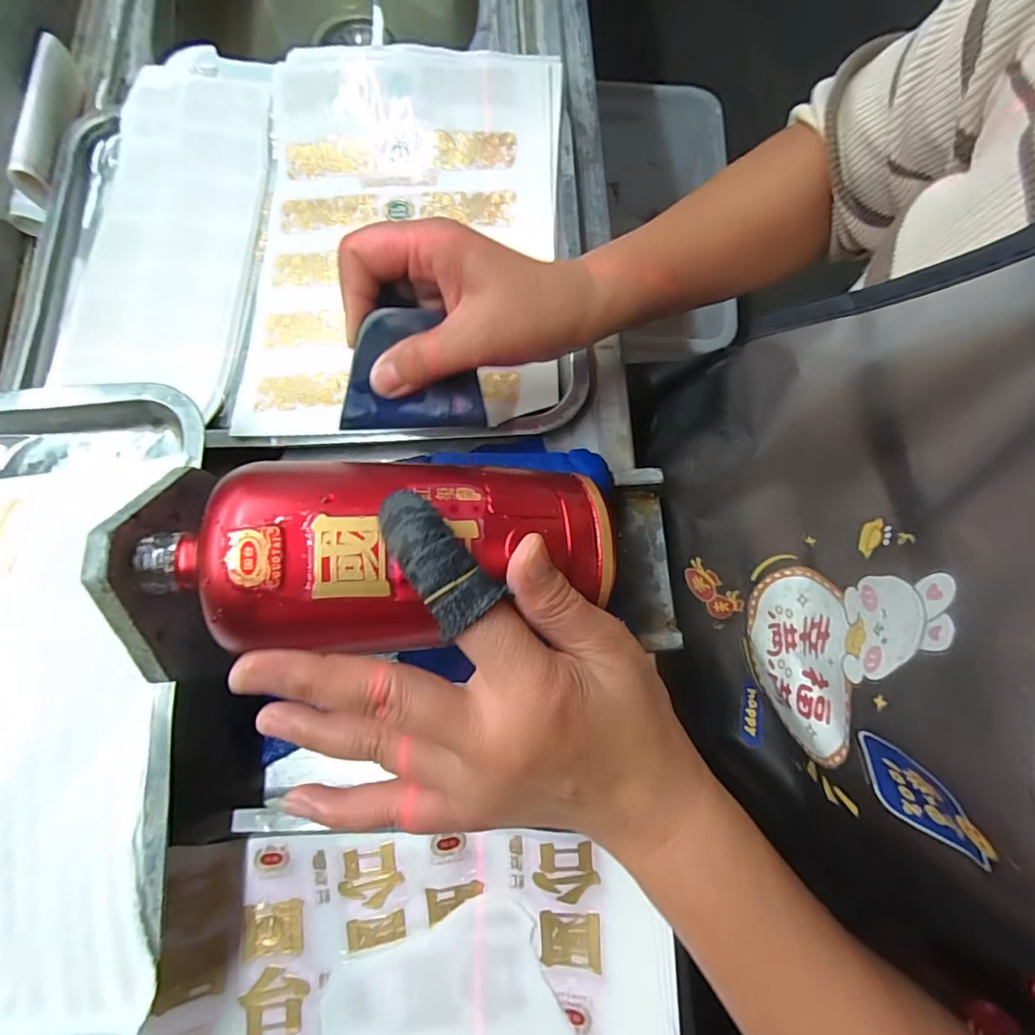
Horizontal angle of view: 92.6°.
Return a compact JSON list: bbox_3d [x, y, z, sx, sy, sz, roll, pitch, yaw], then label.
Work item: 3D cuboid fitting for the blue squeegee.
[{"bbox_3d":[-0.052,-0.074,0.252,0.072,0.059,0.004,-5,32,-15],"label":"blue squeegee"}]

